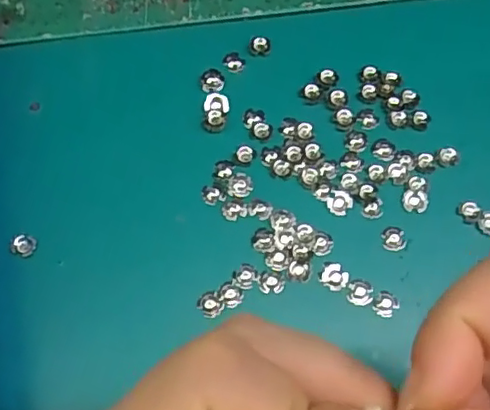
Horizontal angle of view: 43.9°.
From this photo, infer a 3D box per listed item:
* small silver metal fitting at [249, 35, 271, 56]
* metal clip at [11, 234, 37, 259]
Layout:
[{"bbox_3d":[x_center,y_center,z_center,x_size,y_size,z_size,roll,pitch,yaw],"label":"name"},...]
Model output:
[{"bbox_3d":[0.007,-0.078,0.294,0.010,0.004,0.010,-1,73,2],"label":"small silver metal fitting"},{"bbox_3d":[-0.093,0.017,0.255,0.010,0.004,0.009,19,67,7],"label":"metal clip"}]

